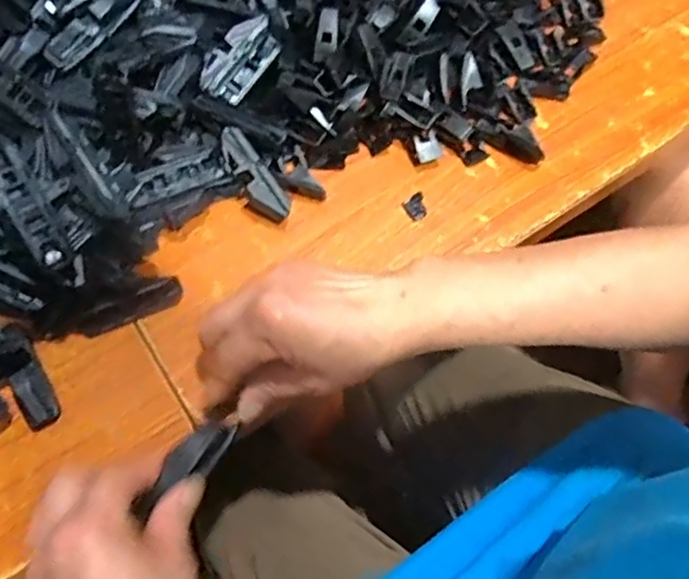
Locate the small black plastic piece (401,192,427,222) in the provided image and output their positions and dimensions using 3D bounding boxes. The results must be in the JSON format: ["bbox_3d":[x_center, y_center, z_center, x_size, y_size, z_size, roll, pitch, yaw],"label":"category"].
[{"bbox_3d":[0.052,-0.060,0.434,0.017,0.004,0.019,-30,69,-11],"label":"small black plastic piece"}]

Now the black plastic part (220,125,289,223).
[{"bbox_3d":[-0.065,-0.079,0.425,0.024,0.012,0.071,-33,95,-12],"label":"black plastic part"}]

